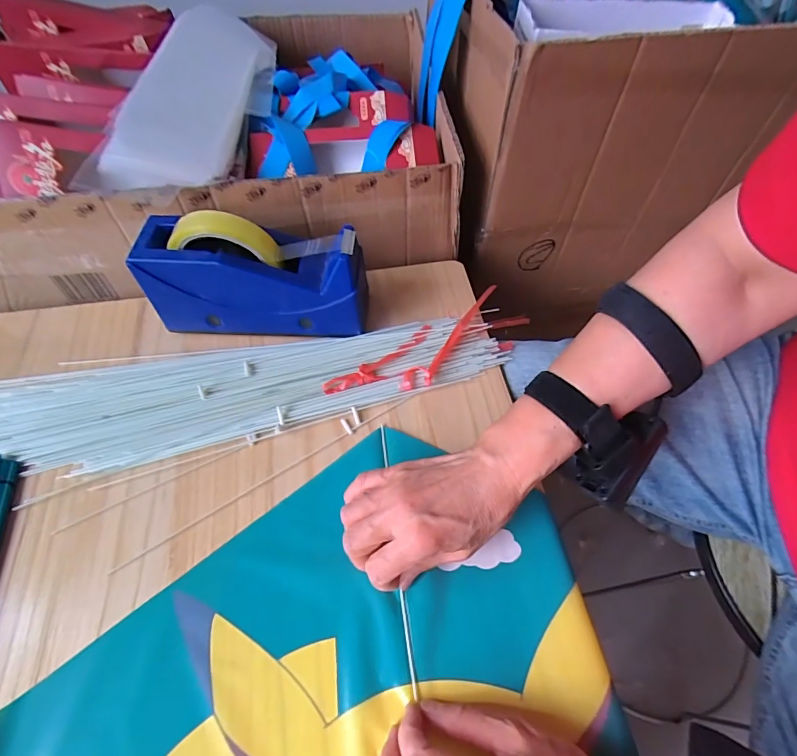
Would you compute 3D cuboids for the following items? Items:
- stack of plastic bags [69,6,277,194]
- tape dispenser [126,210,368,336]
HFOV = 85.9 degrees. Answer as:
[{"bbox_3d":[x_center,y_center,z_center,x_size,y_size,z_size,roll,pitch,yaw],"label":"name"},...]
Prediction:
[{"bbox_3d":[-0.218,-0.330,0.481,0.138,0.050,0.364,6,59,4],"label":"stack of plastic bags"},{"bbox_3d":[-0.132,-0.098,0.407,0.201,0.111,0.068,4,58,1],"label":"tape dispenser"}]

